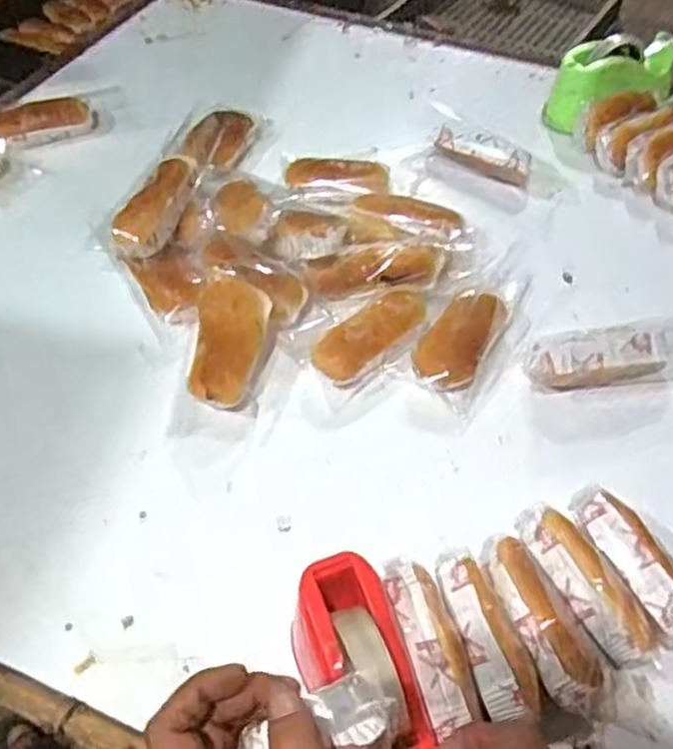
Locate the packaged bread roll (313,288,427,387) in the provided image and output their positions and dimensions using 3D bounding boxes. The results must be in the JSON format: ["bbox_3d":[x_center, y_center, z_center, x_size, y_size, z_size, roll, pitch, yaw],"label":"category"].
[{"bbox_3d":[0.038,-0.042,0.811,0.052,0.036,0.147,37,57,26],"label":"packaged bread roll"}]

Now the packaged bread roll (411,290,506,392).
[{"bbox_3d":[0.132,-0.040,0.811,0.069,0.035,0.131,23,52,16],"label":"packaged bread roll"}]

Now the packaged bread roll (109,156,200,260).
[{"bbox_3d":[-0.205,-0.197,0.862,0.050,0.043,0.145,15,50,10],"label":"packaged bread roll"}]

